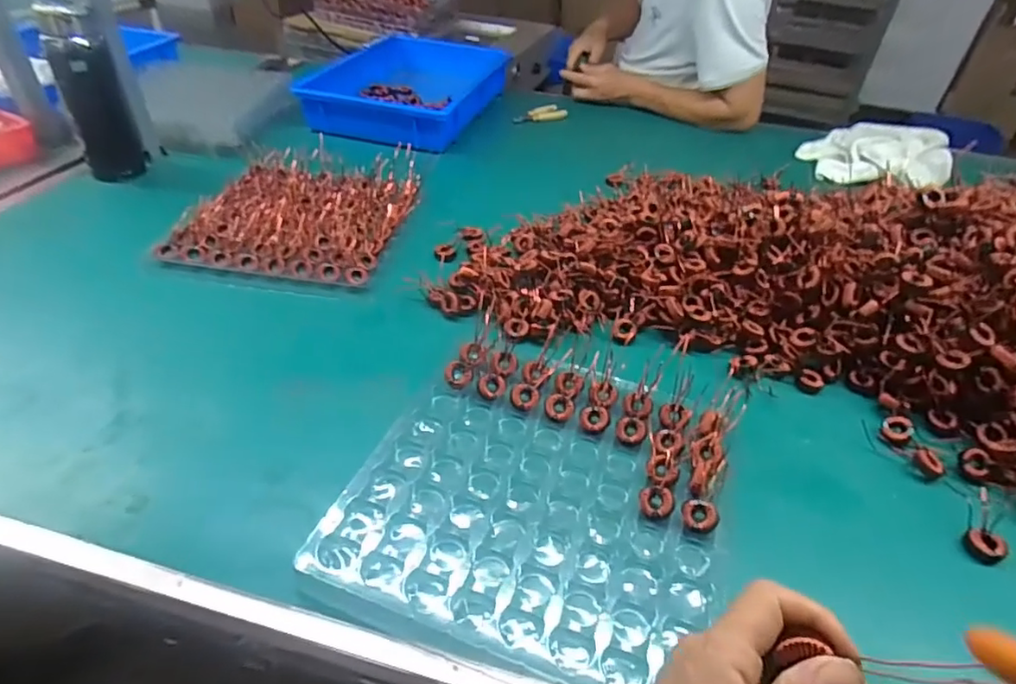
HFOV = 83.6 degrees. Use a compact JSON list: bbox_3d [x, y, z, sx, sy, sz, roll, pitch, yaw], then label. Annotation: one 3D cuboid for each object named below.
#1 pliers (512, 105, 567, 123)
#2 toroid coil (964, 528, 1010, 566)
[{"bbox_3d":[0.065,-0.473,1.182,0.119,0.010,0.060,-23,47,-28],"label":"pliers"},{"bbox_3d":[0.380,0.163,0.453,0.022,0.013,0.026,-17,45,-23],"label":"toroid coil"}]

